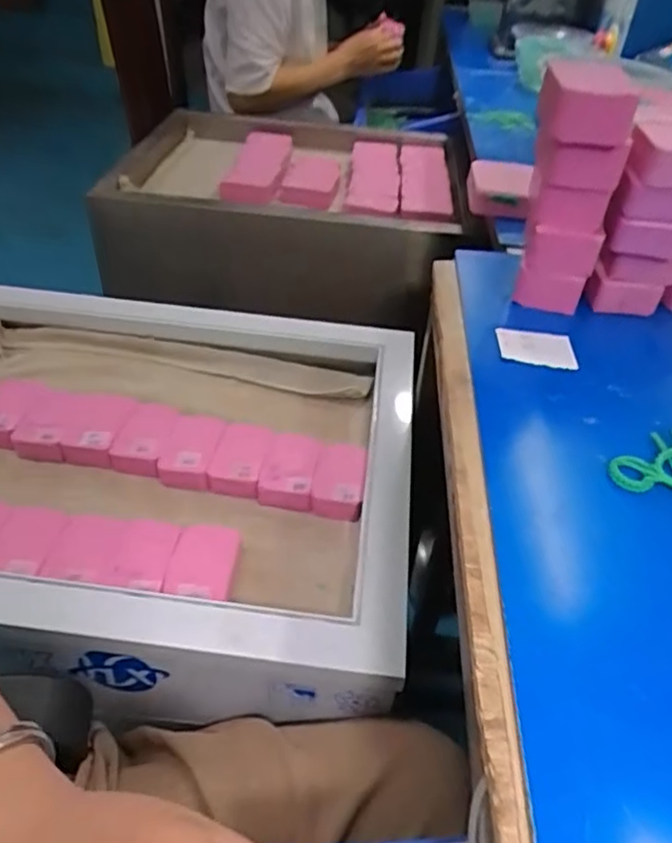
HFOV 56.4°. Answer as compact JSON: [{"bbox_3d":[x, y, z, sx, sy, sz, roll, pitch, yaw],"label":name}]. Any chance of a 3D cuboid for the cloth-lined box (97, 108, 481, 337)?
[{"bbox_3d":[-0.079,-0.327,0.966,0.487,0.158,0.395,6,41,3],"label":"cloth-lined box"}]

